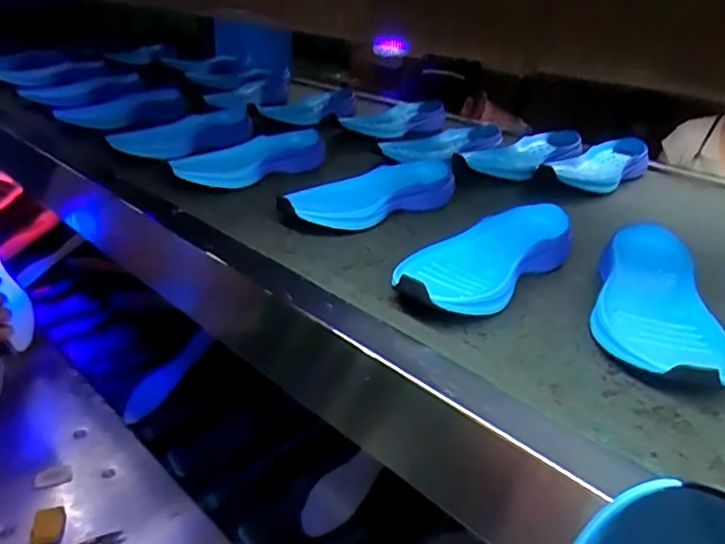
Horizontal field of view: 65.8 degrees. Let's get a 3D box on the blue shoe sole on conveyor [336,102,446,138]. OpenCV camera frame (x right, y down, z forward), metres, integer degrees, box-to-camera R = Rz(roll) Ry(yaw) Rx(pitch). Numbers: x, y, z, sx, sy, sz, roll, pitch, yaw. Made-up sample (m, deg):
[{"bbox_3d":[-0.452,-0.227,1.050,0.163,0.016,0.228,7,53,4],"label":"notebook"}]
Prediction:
[{"bbox_3d":[0.073,-0.296,1.087,0.222,0.050,0.059,-11,35,-33],"label":"blue shoe sole on conveyor"}]

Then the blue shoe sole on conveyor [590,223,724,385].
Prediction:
[{"bbox_3d":[0.246,0.025,0.470,0.088,0.049,0.223,13,28,16],"label":"blue shoe sole on conveyor"}]

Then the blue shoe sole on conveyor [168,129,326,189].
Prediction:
[{"bbox_3d":[-0.155,-0.159,0.760,0.111,0.040,0.237,25,33,33],"label":"blue shoe sole on conveyor"}]

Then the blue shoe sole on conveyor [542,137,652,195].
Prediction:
[{"bbox_3d":[0.363,-0.167,0.858,0.093,0.044,0.230,25,33,33],"label":"blue shoe sole on conveyor"}]

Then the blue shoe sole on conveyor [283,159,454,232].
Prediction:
[{"bbox_3d":[0.013,-0.094,0.662,0.241,0.040,0.094,-11,31,-29],"label":"blue shoe sole on conveyor"}]

